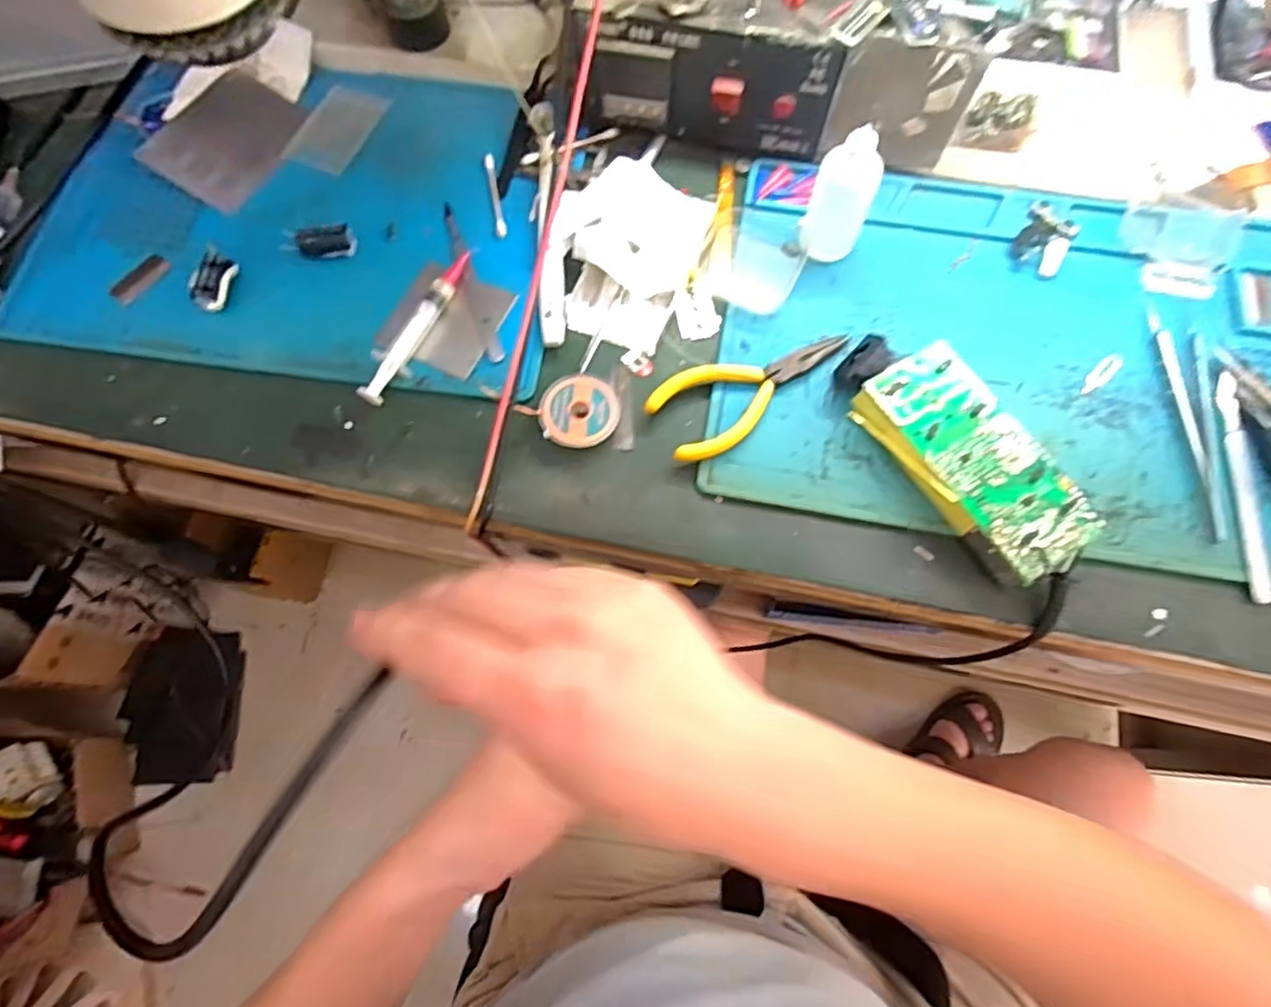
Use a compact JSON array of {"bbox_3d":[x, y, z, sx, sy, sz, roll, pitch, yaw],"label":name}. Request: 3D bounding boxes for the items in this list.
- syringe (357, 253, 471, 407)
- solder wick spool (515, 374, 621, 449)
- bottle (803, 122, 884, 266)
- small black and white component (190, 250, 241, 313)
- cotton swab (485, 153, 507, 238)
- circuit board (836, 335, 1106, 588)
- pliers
[{"bbox_3d":[-0.134,-0.111,0.399,0.017,0.016,0.115,22,75,8],"label":"syringe"},{"bbox_3d":[-0.033,-0.054,0.378,0.046,0.013,0.046,0,73,1],"label":"solder wick spool"},{"bbox_3d":[0.122,-0.181,0.386,0.035,0.076,0.031,36,77,11],"label":"bottle"},{"bbox_3d":[-0.267,-0.139,0.407,0.019,0.017,0.036,6,74,3],"label":"small black and white component"},{"bbox_3d":[-0.095,-0.209,0.439,0.007,0.004,0.072,-12,74,-2],"label":"cotton swab"},{"bbox_3d":[0.180,-0.032,0.361,0.063,0.030,0.157,-31,75,-7],"label":"circuit board"},{"bbox_3d":[0.070,-0.070,0.382,0.124,0.012,0.053,-27,75,-7],"label":"pliers"}]

